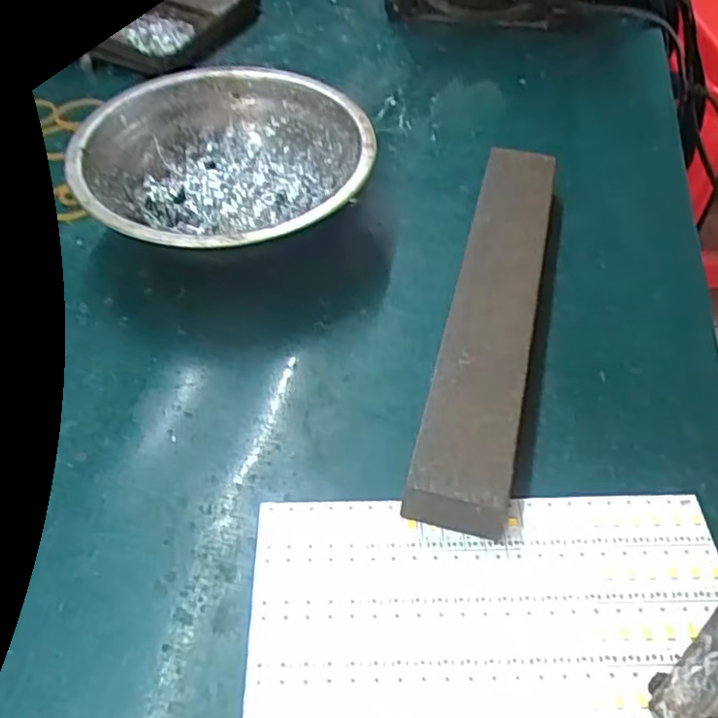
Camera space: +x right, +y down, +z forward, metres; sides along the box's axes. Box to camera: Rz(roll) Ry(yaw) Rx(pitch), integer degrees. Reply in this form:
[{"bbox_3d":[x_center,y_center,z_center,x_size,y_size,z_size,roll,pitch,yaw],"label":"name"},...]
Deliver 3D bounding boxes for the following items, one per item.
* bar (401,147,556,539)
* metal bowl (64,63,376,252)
[{"bbox_3d":[0.054,-0.019,0.261,0.032,0.024,0.189,12,51,10],"label":"bar"},{"bbox_3d":[-0.057,-0.081,0.301,0.123,0.044,0.129,0,50,0],"label":"metal bowl"}]

